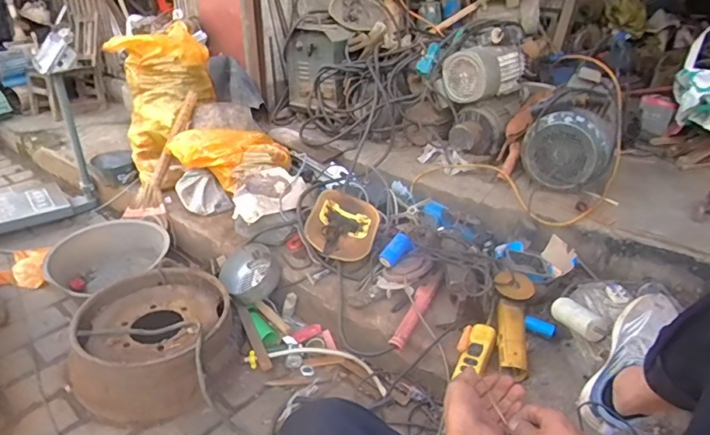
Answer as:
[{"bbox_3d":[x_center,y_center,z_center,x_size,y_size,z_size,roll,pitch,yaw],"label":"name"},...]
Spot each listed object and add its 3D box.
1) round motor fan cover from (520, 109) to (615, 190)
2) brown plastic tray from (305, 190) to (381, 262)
[{"bbox_3d":[0.623,-0.191,1.414,0.234,0.214,0.130,8,29,13],"label":"round motor fan cover"},{"bbox_3d":[-0.032,0.016,1.433,0.206,0.067,0.237,25,48,3],"label":"brown plastic tray"}]

